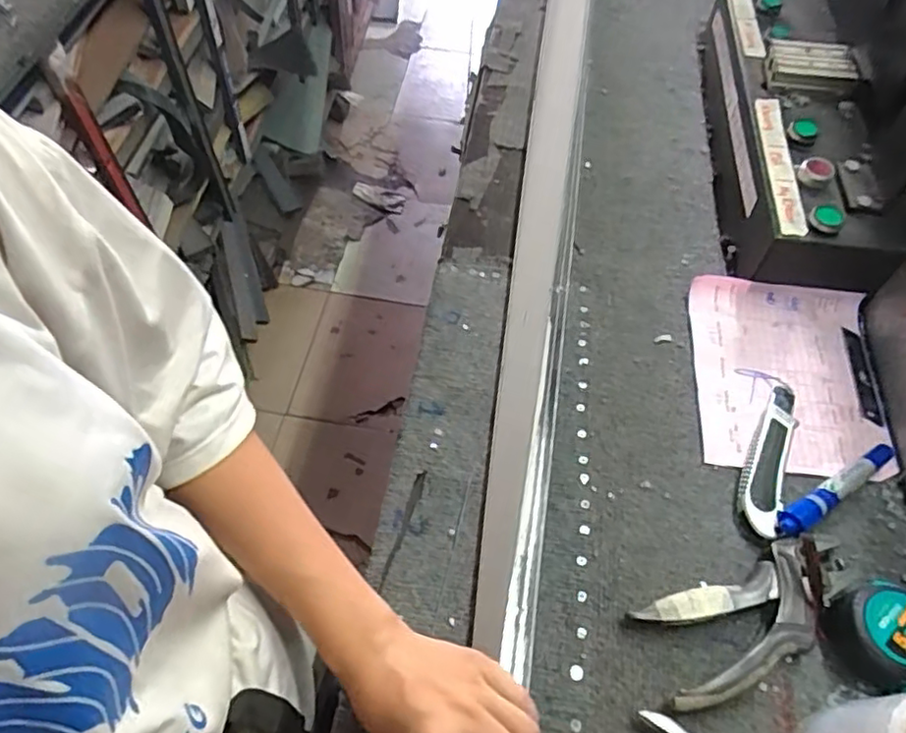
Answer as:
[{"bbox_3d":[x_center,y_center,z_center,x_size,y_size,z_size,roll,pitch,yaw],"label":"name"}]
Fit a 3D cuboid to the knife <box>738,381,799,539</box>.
[{"bbox_3d":[0.261,0.071,0.519,0.030,0.013,0.145,24,59,13],"label":"knife"}]

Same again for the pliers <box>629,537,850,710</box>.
[{"bbox_3d":[0.213,0.176,0.448,0.161,0.029,0.069,-19,59,-14],"label":"pliers"}]

